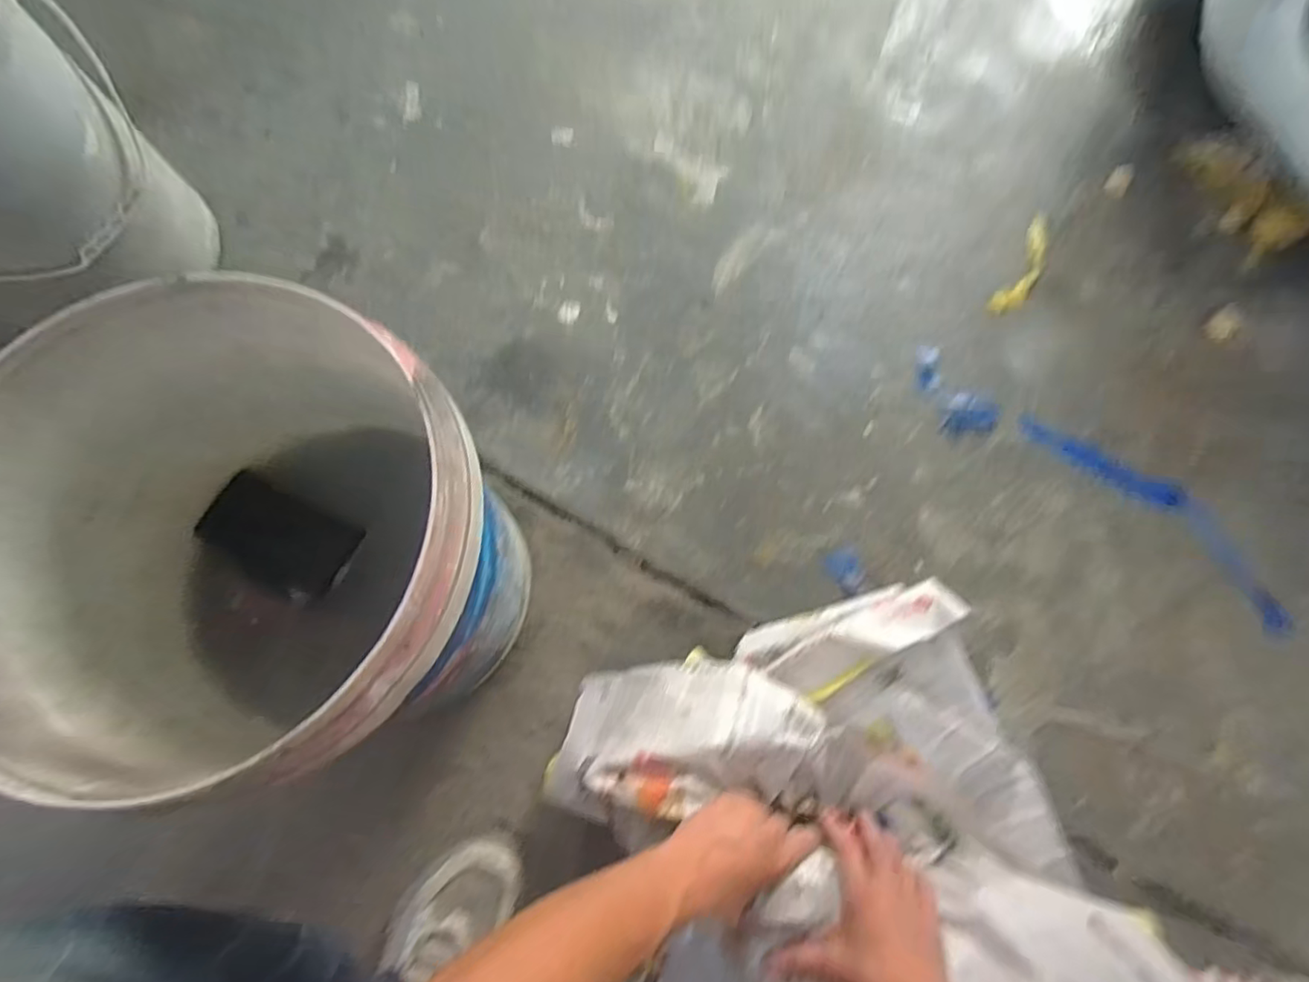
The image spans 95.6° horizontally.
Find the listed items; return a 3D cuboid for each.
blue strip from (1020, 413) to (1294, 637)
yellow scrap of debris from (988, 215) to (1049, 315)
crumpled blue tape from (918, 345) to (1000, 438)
[{"bbox_3d":[0.617,0.018,0.725,0.078,0.009,0.362,-42,79,-13],"label":"blue strip"},{"bbox_3d":[0.516,-0.310,0.823,0.043,0.004,0.190,32,75,8],"label":"yellow scrap of debris"},{"bbox_3d":[0.375,-0.122,0.758,0.072,0.008,0.133,-37,78,-12],"label":"crumpled blue tape"}]

